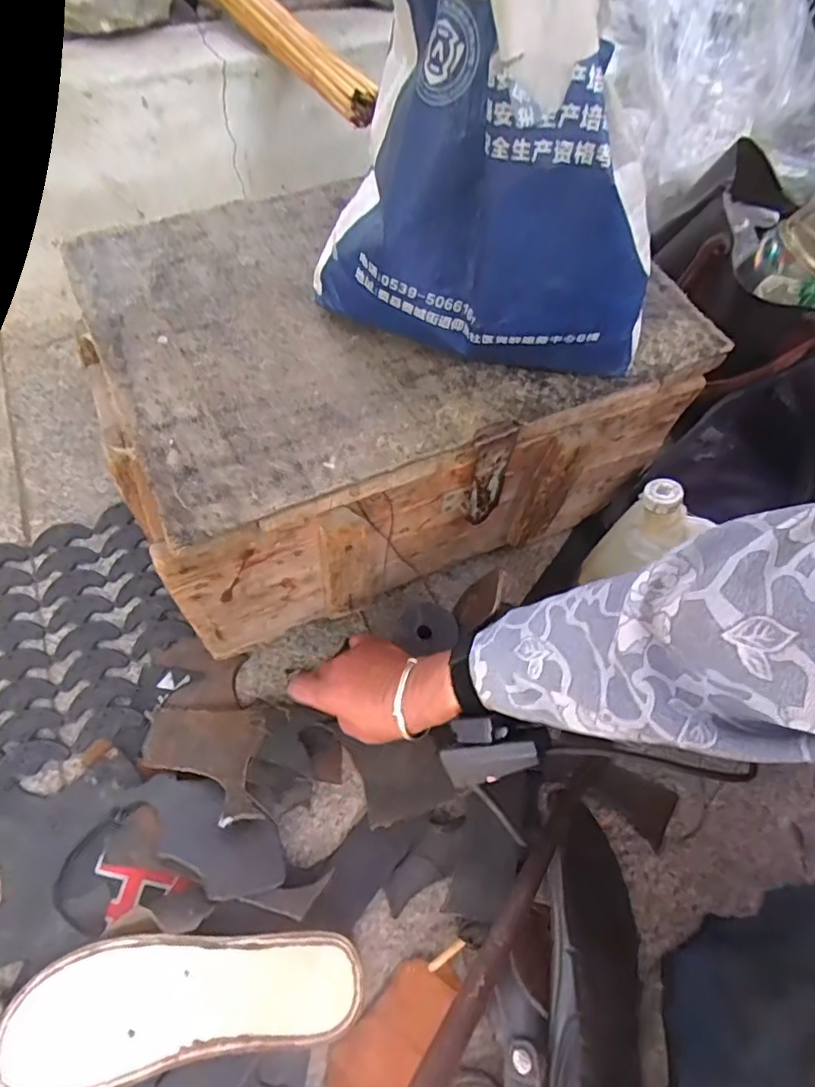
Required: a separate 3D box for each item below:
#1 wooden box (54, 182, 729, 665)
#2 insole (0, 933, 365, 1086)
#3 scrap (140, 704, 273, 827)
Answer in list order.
[{"bbox_3d":[-0.013,-0.141,0.579,0.470,0.227,0.326,-19,60,-16],"label":"wooden box"},{"bbox_3d":[-0.155,0.319,0.414,0.239,0.006,0.078,-6,54,-9],"label":"insole"},{"bbox_3d":[-0.174,0.184,0.498,0.107,0.008,0.099,-5,49,4],"label":"scrap"}]

